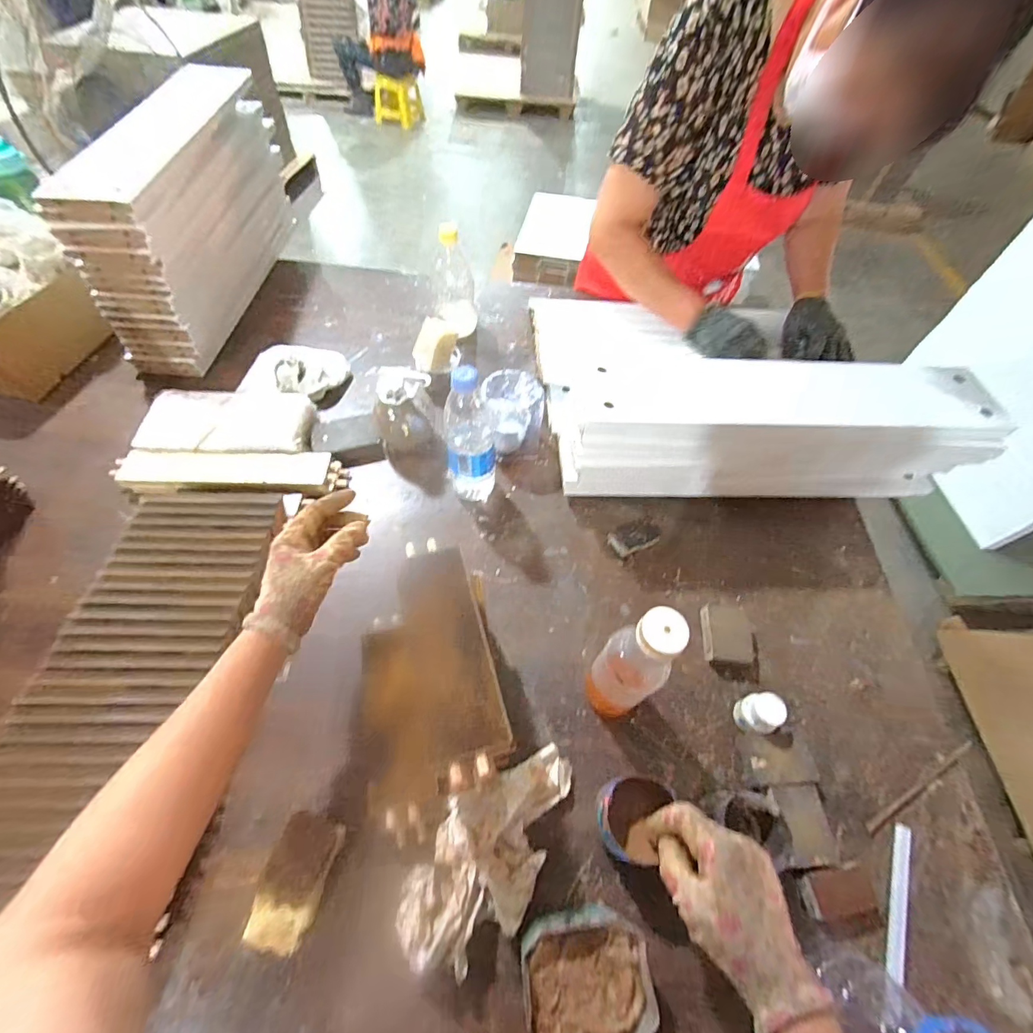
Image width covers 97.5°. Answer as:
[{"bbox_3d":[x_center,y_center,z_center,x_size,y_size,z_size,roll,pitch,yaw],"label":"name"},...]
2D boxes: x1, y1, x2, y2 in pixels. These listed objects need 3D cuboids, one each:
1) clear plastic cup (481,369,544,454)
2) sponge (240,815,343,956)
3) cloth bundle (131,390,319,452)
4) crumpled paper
[{"bbox_3d":[-0.007,-0.162,0.719,0.091,0.103,0.085,-5,58,-7],"label":"clear plastic cup"},{"bbox_3d":[-0.202,0.336,0.418,0.054,0.048,0.101,16,58,7],"label":"sponge"},{"bbox_3d":[-0.440,-0.151,0.697,0.236,0.043,0.118,-2,58,-5],"label":"cloth bundle"},{"bbox_3d":[-0.024,0.318,0.441,0.103,0.045,0.199,27,60,13],"label":"crumpled paper"}]

